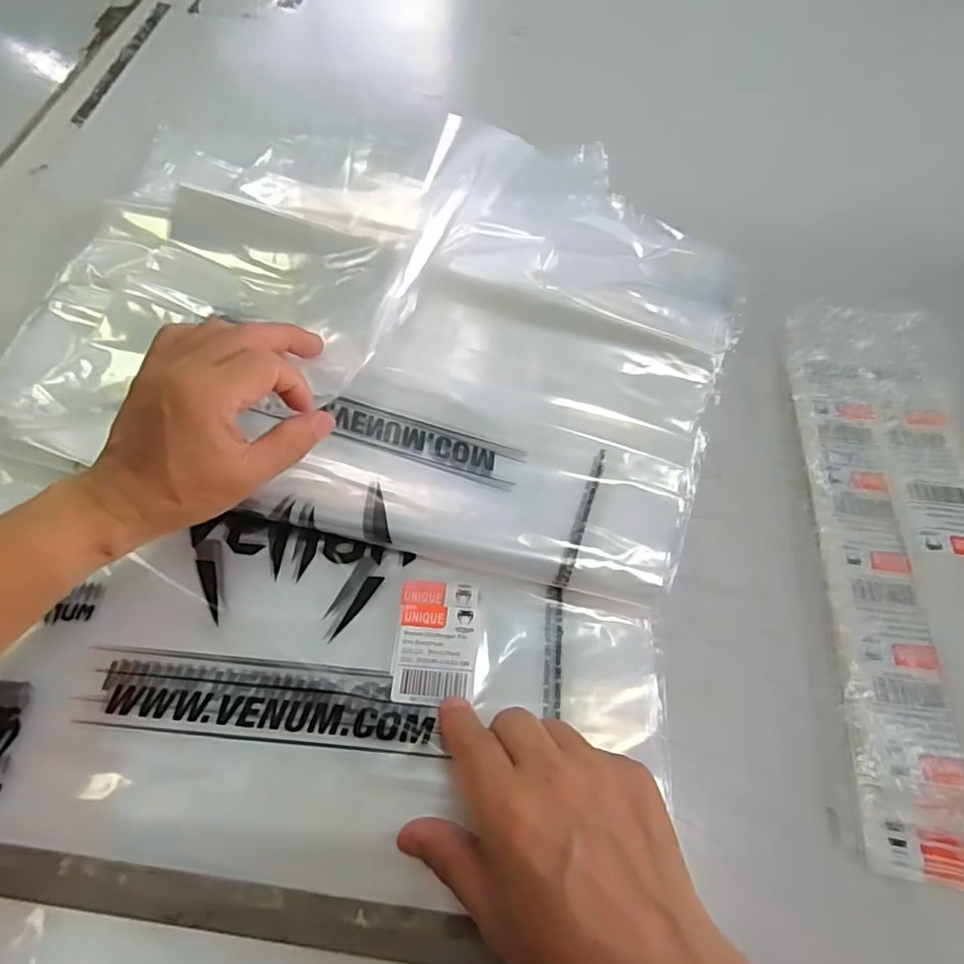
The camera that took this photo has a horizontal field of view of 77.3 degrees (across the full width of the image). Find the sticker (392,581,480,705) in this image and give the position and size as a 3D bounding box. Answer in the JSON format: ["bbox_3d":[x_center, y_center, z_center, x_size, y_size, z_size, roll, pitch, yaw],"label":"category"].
[{"bbox_3d":[-0.026,0.090,0.344,0.046,0.004,0.069,4,61,2],"label":"sticker"}]

